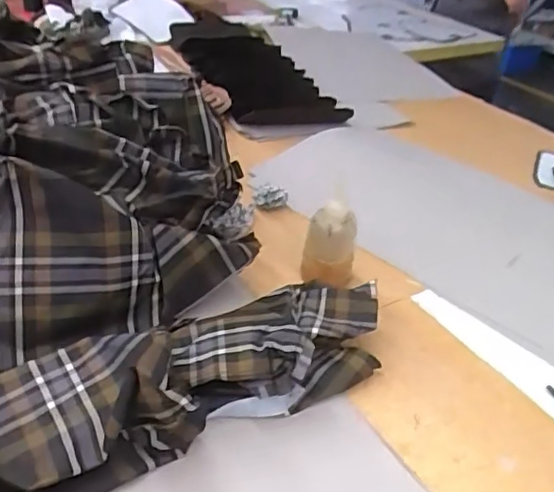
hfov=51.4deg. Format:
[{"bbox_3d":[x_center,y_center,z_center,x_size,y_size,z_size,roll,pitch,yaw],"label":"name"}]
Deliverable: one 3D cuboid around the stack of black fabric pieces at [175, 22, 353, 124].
[{"bbox_3d":[-0.081,-0.430,1.359,0.250,0.053,0.640,-7,37,-18],"label":"stack of black fabric pieces"}]

